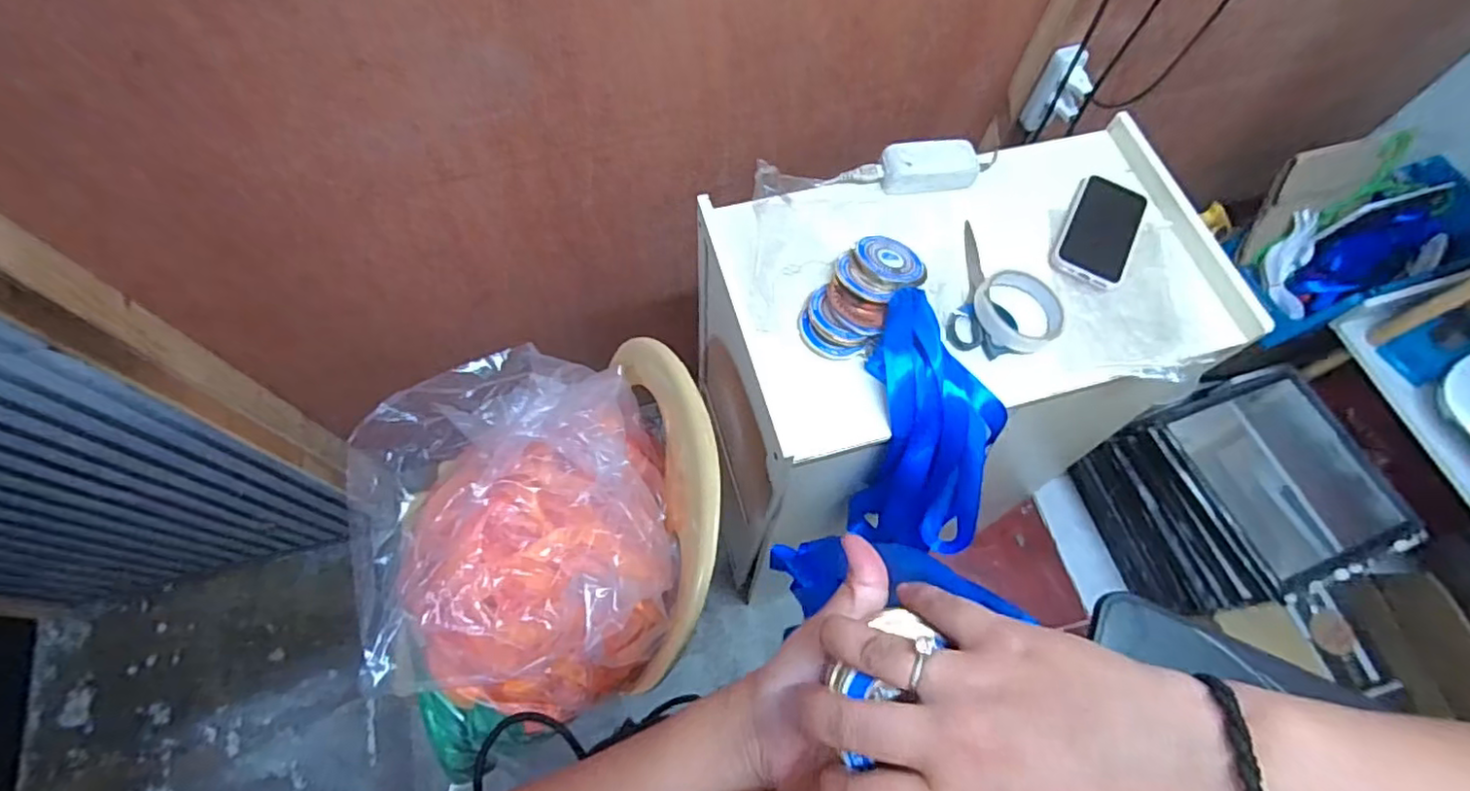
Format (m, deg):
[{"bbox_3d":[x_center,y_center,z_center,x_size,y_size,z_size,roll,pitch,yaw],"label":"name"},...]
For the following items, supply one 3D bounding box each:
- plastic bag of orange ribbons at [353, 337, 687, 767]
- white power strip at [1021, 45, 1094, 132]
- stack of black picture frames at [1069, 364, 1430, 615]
[{"bbox_3d":[-0.262,0.138,0.724,0.370,0.186,0.427,-20,68,-11],"label":"plastic bag of orange ribbons"},{"bbox_3d":[0.420,-0.389,0.835,0.059,0.117,0.029,26,67,10],"label":"white power strip"},{"bbox_3d":[0.936,0.191,1.257,0.363,0.269,0.374,-17,67,-9],"label":"stack of black picture frames"}]

